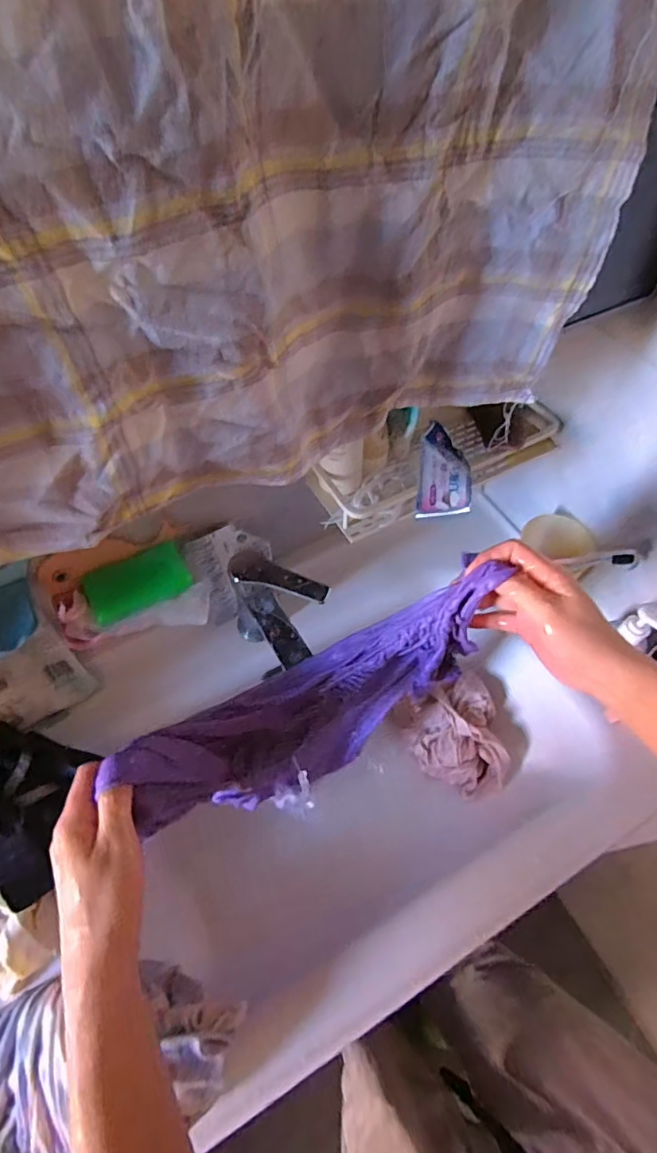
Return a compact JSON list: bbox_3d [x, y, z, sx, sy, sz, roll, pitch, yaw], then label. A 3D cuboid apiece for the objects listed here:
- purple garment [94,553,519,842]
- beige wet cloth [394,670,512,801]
[{"bbox_3d":[-0.013,0.132,0.506,0.319,0.288,0.059,-23,60,-15],"label":"purple garment"},{"bbox_3d":[0.176,0.215,0.719,0.120,0.060,0.143,-20,59,-14],"label":"beige wet cloth"}]

